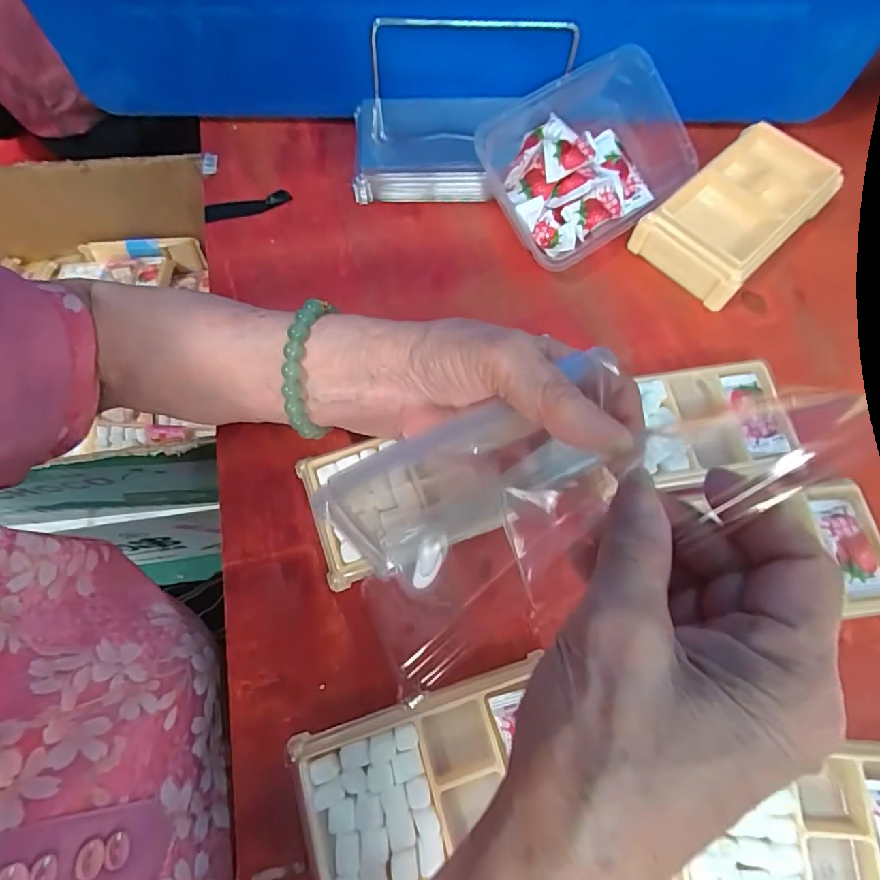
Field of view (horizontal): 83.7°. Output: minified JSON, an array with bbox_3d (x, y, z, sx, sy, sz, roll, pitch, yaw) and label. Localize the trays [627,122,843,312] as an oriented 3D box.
[{"bbox_3d":[0.221,-0.169,0.365,0.155,0.037,0.085,-43,76,-15],"label":"trays"}]

